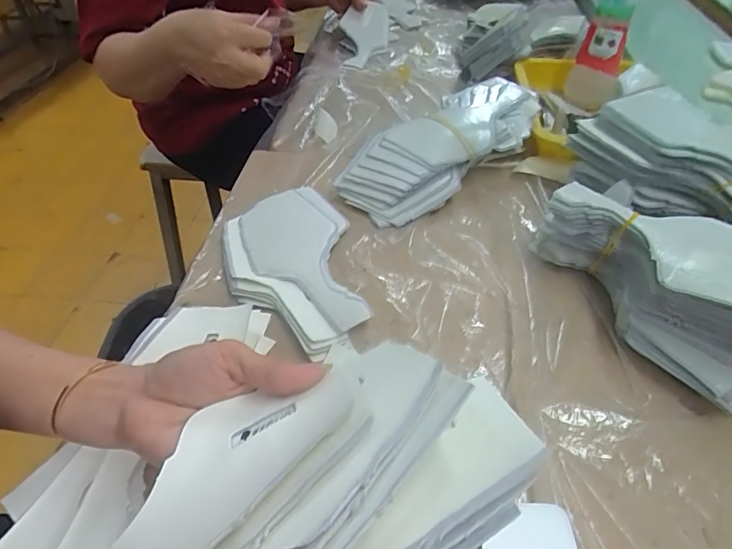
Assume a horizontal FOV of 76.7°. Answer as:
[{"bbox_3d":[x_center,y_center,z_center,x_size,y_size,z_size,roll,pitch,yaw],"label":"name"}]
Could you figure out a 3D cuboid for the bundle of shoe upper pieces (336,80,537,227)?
[{"bbox_3d":[0.098,-0.158,0.555,0.276,0.069,0.118,-33,54,-28],"label":"bundle of shoe upper pieces"}]

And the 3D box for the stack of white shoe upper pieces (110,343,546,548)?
[{"bbox_3d":[-0.042,0.092,0.194,0.229,0.057,0.119,-13,47,-13],"label":"stack of white shoe upper pieces"}]

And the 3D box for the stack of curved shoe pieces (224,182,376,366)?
[{"bbox_3d":[-0.072,-0.011,0.451,0.118,0.014,0.209,-12,47,-12],"label":"stack of curved shoe pieces"}]

